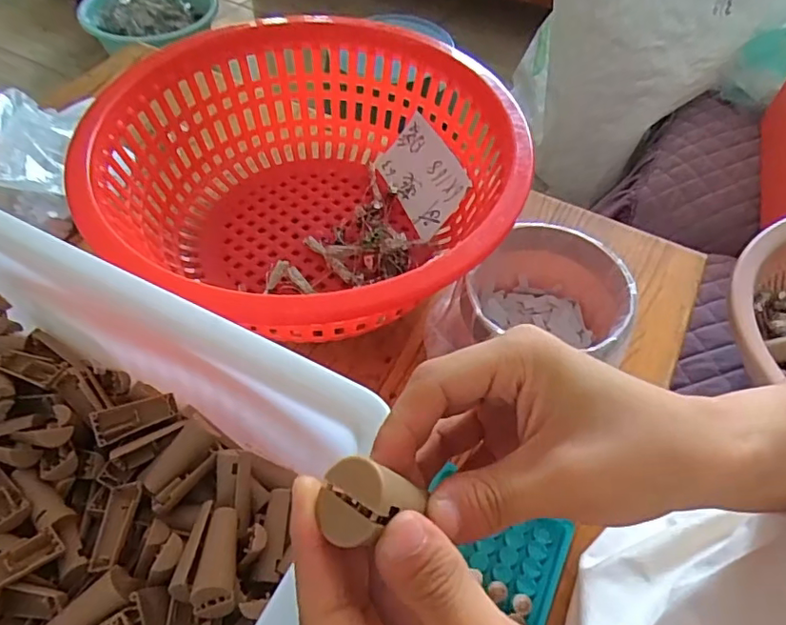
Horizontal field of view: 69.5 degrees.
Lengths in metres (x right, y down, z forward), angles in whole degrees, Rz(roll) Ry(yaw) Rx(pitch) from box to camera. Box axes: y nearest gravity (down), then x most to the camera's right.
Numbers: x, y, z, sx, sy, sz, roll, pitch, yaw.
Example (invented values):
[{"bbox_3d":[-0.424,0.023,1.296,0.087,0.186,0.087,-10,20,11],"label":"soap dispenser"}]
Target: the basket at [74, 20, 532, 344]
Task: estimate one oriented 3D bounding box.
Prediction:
[{"bbox_3d":[-0.065,-0.097,0.465,0.315,0.122,0.316,2,52,-2],"label":"basket"}]

